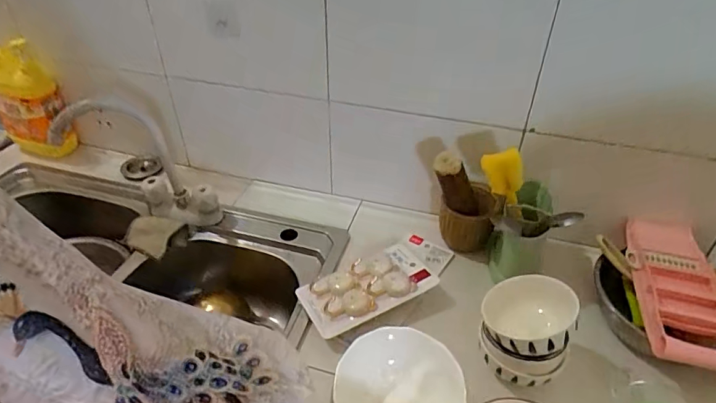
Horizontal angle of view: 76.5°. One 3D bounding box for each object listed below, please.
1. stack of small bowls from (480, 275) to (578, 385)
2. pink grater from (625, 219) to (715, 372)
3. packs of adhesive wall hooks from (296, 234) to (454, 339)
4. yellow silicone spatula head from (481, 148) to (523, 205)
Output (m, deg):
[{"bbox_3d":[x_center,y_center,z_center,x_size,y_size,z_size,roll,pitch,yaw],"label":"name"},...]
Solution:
[{"bbox_3d":[0.213,0.169,0.590,0.105,0.120,0.104,11,39,14],"label":"stack of small bowls"},{"bbox_3d":[0.445,0.113,0.637,0.104,0.021,0.267,11,39,14],"label":"pink grater"},{"bbox_3d":[0.040,0.125,0.728,0.265,0.052,0.129,-23,43,-27],"label":"packs of adhesive wall hooks"},{"bbox_3d":[0.214,-0.028,0.663,0.051,0.144,0.016,-7,58,19],"label":"yellow silicone spatula head"}]

